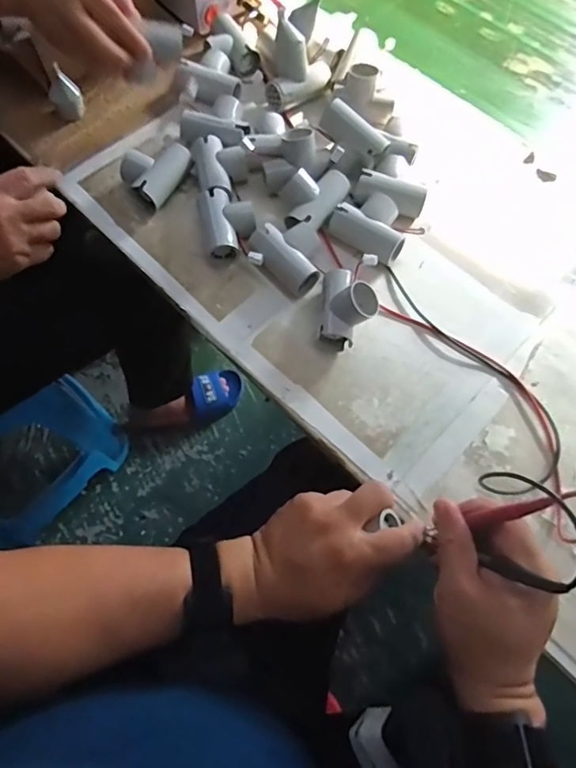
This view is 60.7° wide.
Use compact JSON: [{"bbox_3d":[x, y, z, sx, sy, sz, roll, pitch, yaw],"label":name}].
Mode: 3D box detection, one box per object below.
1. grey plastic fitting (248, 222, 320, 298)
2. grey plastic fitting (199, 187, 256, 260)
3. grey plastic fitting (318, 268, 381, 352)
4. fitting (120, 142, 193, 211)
[{"bbox_3d":[-0.007,-0.122,0.490,0.074,0.033,0.032,40,69,15],"label":"grey plastic fitting"},{"bbox_3d":[-0.061,-0.165,0.509,0.051,0.034,0.065,-13,66,-8],"label":"grey plastic fitting"},{"bbox_3d":[0.059,-0.075,0.465,0.052,0.048,0.071,6,65,0],"label":"grey plastic fitting"},{"bbox_3d":[-0.140,-0.229,0.531,0.050,0.039,0.070,31,67,12],"label":"fitting"}]

